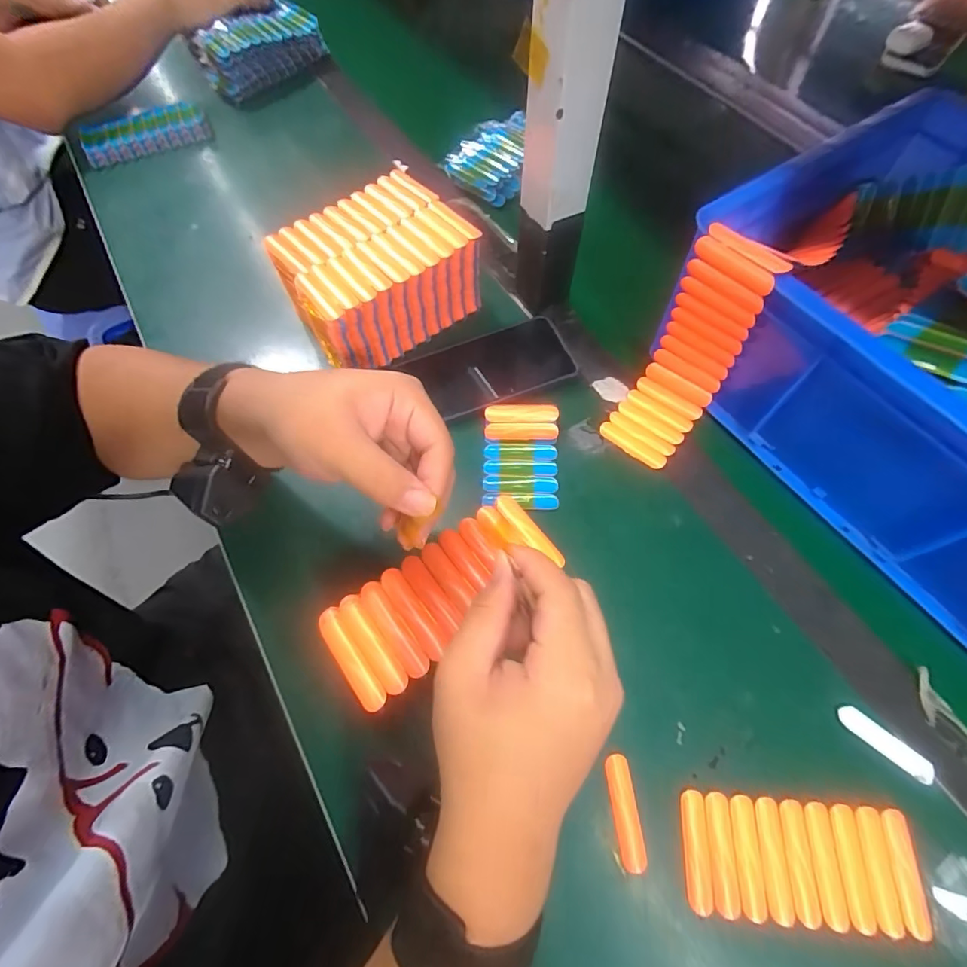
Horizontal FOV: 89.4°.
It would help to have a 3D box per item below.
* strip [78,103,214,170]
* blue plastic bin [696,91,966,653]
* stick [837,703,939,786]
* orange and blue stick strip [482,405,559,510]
[{"bbox_3d":[-0.448,-0.465,0.651,0.157,0.028,0.069,-22,66,-9],"label":"strip"},{"bbox_3d":[0.374,-0.090,0.370,0.301,0.140,0.396,-35,68,-14],"label":"blue plastic bin"},{"bbox_3d":[0.267,0.172,0.324,0.060,0.004,0.015,38,71,18],"label":"stick"},{"bbox_3d":[0.032,-0.023,0.424,0.063,0.012,0.092,1,73,5],"label":"orange and blue stick strip"}]

